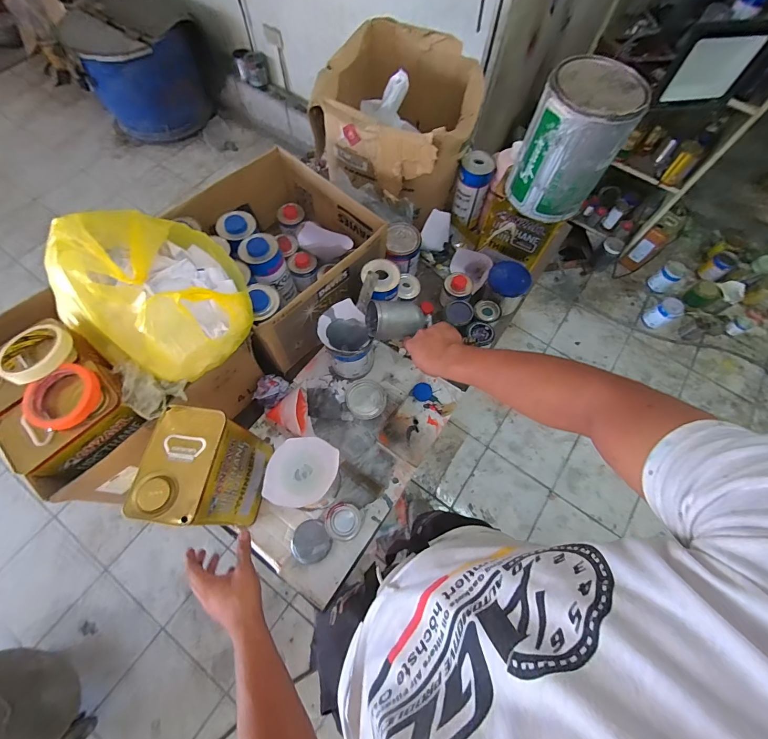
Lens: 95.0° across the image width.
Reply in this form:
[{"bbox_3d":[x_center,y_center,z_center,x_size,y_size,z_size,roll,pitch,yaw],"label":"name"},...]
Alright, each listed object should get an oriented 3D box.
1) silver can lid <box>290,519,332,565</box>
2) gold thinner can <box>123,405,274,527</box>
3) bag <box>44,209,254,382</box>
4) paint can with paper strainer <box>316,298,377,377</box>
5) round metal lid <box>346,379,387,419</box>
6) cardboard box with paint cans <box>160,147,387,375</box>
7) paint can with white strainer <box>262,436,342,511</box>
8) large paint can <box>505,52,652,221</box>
[{"bbox_3d":[-0.143,0.338,0.693,0.073,0.013,0.075,1,67,-2],"label":"silver can lid"},{"bbox_3d":[-0.303,0.181,0.614,0.123,0.223,0.167,7,67,0],"label":"gold thinner can"},{"bbox_3d":[-0.392,-0.135,0.591,0.316,0.158,0.242,19,67,5],"label":"bag"},{"bbox_3d":[-0.083,-0.059,0.795,0.109,0.145,0.123,-28,71,-14],"label":"paint can with paper strainer"},{"bbox_3d":[-0.041,0.069,0.826,0.092,0.009,0.093,1,67,-2],"label":"round metal lid"},{"bbox_3d":[-0.238,-0.279,0.843,0.368,0.188,0.397,-40,74,-18],"label":"cardboard box with paint cans"},{"bbox_3d":[-0.144,0.203,0.668,0.114,0.157,0.114,1,67,-2],"label":"paint can with white strainer"},{"bbox_3d":[0.353,-0.427,0.673,0.156,0.206,0.166,1,67,-2],"label":"large paint can"}]

